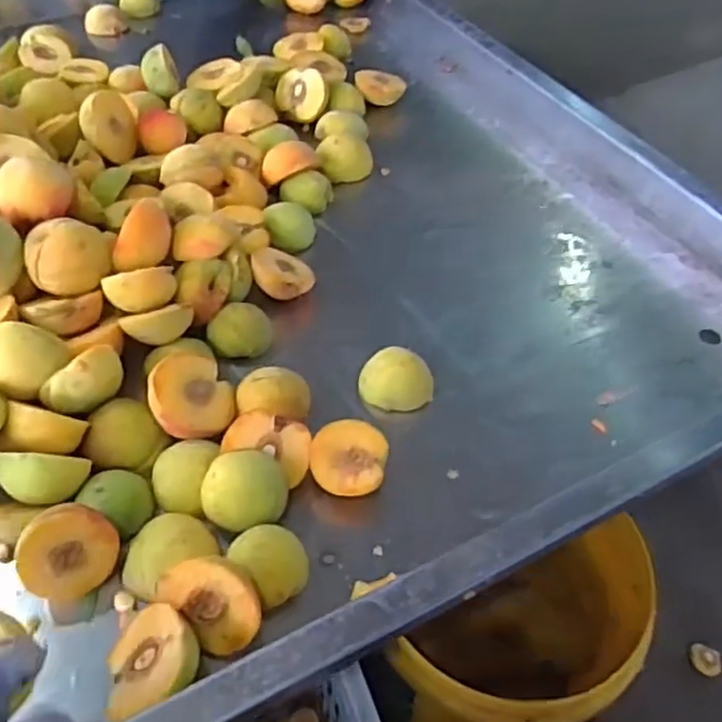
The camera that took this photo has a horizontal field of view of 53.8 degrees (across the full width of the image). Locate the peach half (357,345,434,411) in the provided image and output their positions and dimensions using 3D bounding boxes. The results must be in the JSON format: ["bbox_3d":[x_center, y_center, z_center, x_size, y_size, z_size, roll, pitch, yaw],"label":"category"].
[{"bbox_3d":[0.031,0.011,0.597,0.060,0.033,0.061,4,49,0],"label":"peach half"}]

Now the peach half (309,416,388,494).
[{"bbox_3d":[-0.009,0.076,0.533,0.055,0.030,0.058,2,49,-2],"label":"peach half"}]

